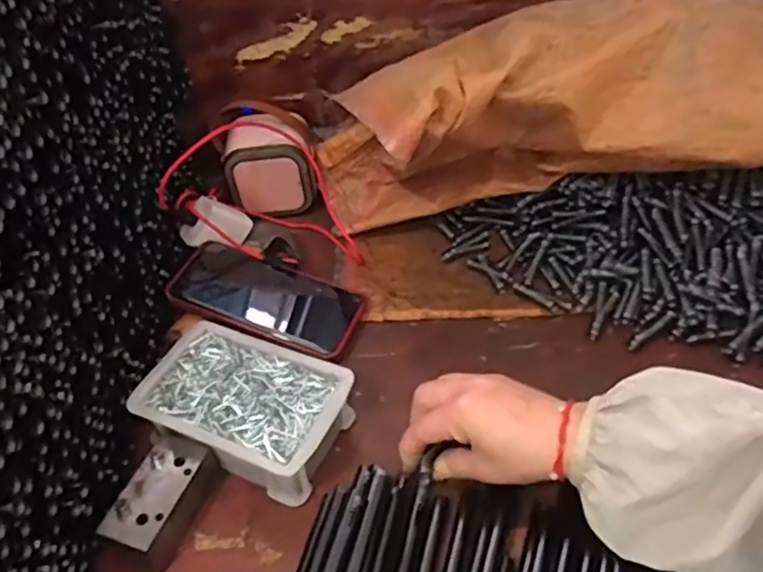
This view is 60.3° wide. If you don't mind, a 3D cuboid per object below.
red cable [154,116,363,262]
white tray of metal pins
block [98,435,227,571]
[{"bbox_3d":[-0.113,-0.083,0.628,0.170,0.107,0.110,-8,41,-4],"label":"red cable"},{"bbox_3d":[-0.104,0.093,0.496,0.144,0.049,0.098,17,46,23],"label":"white tray of metal pins"},{"bbox_3d":[-0.151,0.148,0.453,0.043,0.038,0.079,14,44,19],"label":"block"}]

